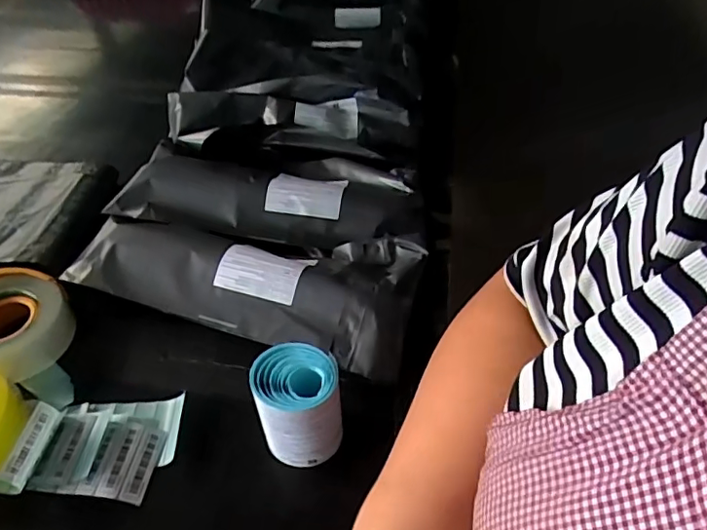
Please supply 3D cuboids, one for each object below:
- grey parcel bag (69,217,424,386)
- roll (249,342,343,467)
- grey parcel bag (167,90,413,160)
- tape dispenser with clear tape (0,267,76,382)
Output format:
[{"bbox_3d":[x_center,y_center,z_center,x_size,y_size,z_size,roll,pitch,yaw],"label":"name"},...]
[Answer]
[{"bbox_3d":[-0.131,0.010,0.667,0.415,0.050,0.176,11,45,14],"label":"grey parcel bag"},{"bbox_3d":[-0.047,0.136,0.504,0.079,0.113,0.068,-5,43,-2],"label":"roll"},{"bbox_3d":[-0.108,-0.223,0.858,0.407,0.055,0.134,2,43,5],"label":"grey parcel bag"},{"bbox_3d":[-0.409,0.057,0.630,0.162,0.064,0.128,27,51,28],"label":"tape dispenser with clear tape"}]

